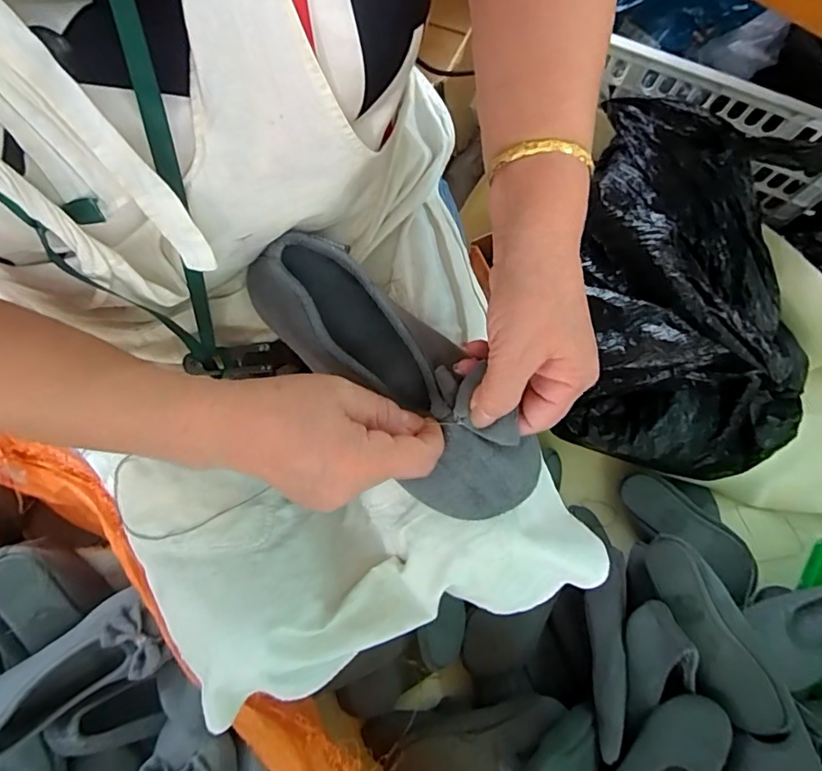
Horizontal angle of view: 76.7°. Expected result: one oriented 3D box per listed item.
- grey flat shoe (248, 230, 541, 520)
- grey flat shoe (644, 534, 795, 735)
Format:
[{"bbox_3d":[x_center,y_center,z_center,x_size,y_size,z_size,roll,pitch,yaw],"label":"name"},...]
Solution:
[{"bbox_3d":[-0.012,-0.010,0.333,0.080,0.060,0.220,-43,81,-9],"label":"grey flat shoe"},{"bbox_3d":[0.377,0.307,0.645,0.079,0.051,0.243,-19,79,-5],"label":"grey flat shoe"}]

